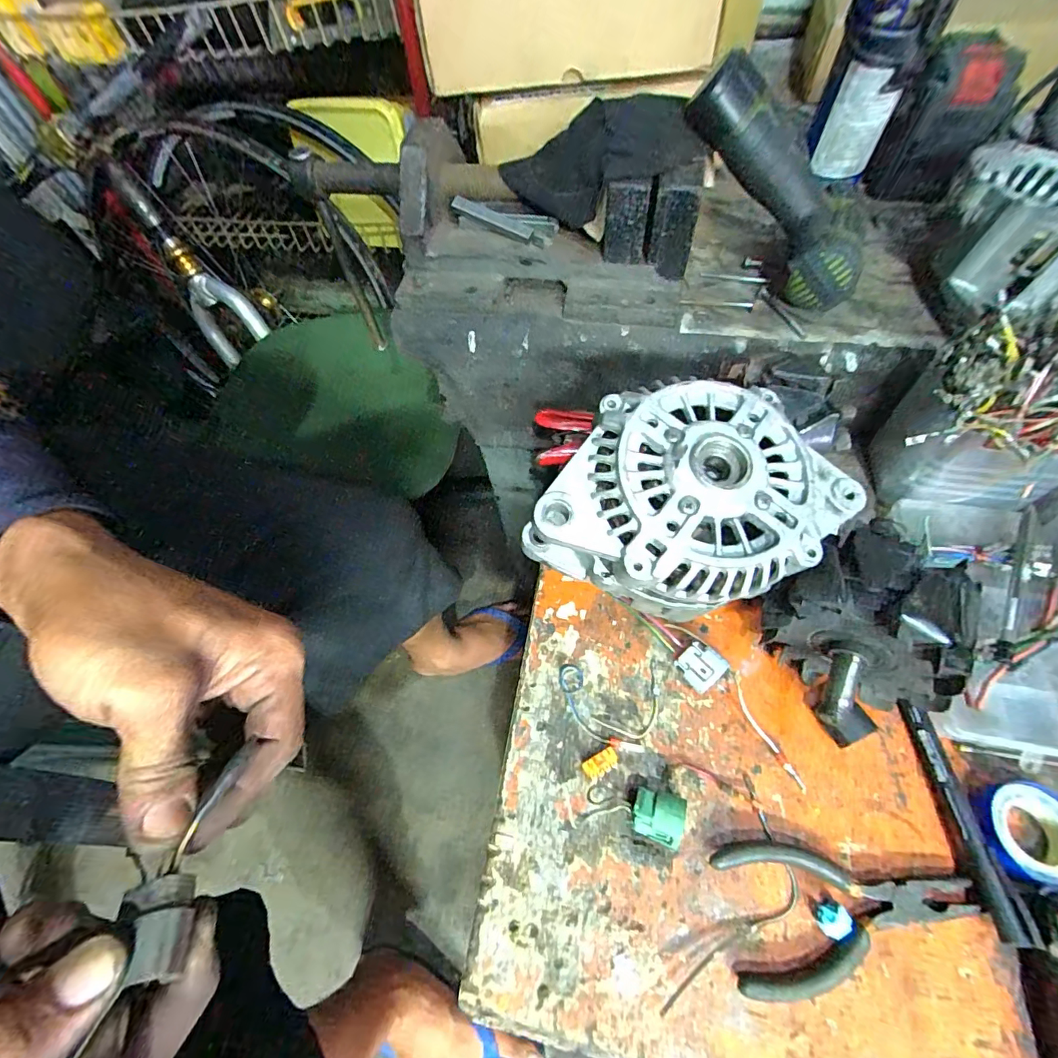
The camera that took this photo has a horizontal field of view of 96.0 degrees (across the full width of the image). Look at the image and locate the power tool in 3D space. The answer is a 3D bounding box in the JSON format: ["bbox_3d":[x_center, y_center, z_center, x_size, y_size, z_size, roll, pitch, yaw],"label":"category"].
[{"bbox_3d":[0.189,-0.255,0.358,0.084,0.055,0.187,-46,104,-19],"label":"power tool"}]

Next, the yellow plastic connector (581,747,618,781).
[{"bbox_3d":[0.046,0.149,0.302,0.024,0.008,0.013,-29,62,-12],"label":"yellow plastic connector"}]

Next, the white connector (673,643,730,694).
[{"bbox_3d":[0.116,0.094,0.322,0.030,0.021,0.025,40,70,18],"label":"white connector"}]

